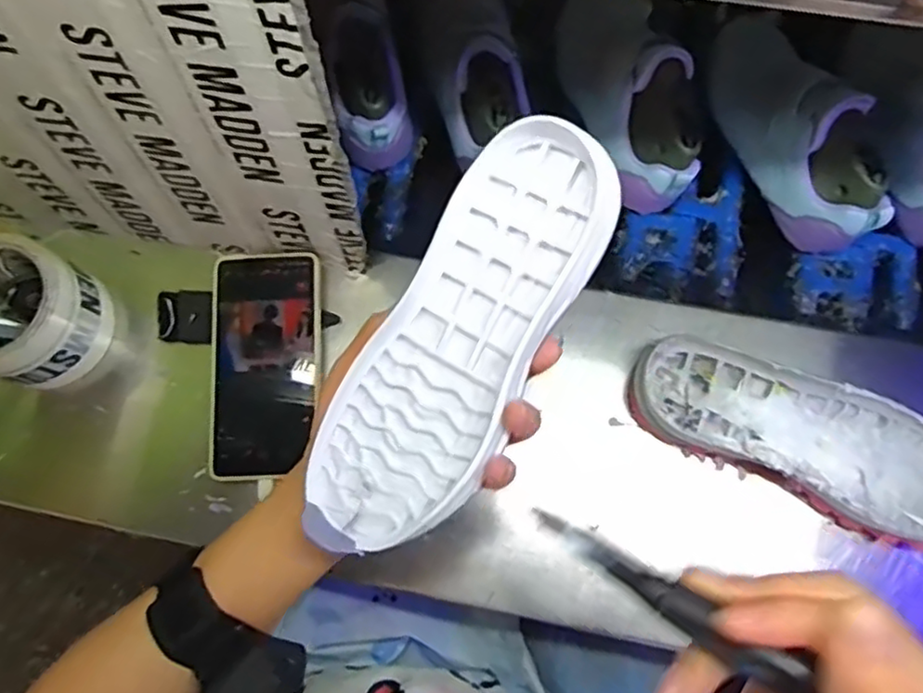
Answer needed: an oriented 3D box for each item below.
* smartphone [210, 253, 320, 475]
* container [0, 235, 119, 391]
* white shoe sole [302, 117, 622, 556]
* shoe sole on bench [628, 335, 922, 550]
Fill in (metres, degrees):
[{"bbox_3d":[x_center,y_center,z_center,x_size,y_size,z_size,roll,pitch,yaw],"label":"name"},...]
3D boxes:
[{"bbox_3d":[-0.144,0.011,0.490,0.078,0.010,0.164,-3,80,0],"label":"smartphone"},{"bbox_3d":[-0.316,-0.020,0.478,0.090,0.075,0.090,17,69,4],"label":"container"},{"bbox_3d":[-0.003,0.002,0.305,0.075,0.029,0.213,32,100,9],"label":"white shoe sole"},{"bbox_3d":[0.238,0.064,0.458,0.242,0.036,0.084,22,70,5],"label":"shoe sole on bench"}]

